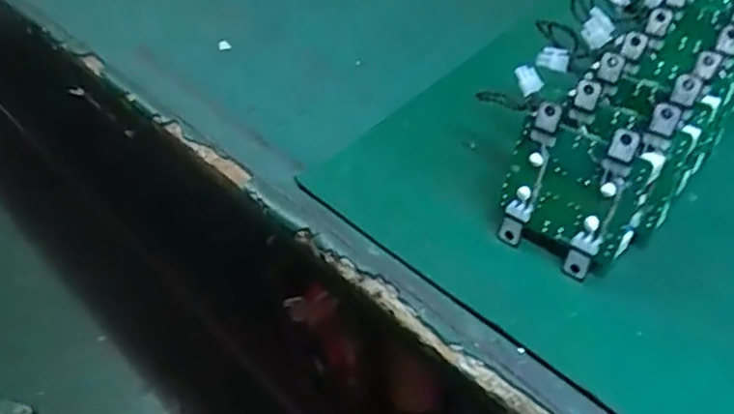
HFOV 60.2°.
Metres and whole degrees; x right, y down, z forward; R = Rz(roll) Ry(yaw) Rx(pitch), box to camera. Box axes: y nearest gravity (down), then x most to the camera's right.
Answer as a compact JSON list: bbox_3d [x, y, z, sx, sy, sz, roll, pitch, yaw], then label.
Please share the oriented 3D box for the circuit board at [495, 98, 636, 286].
[{"bbox_3d":[0.126,-0.011,0.399,0.080,0.095,0.015,26,31,31],"label":"circuit board"}]

